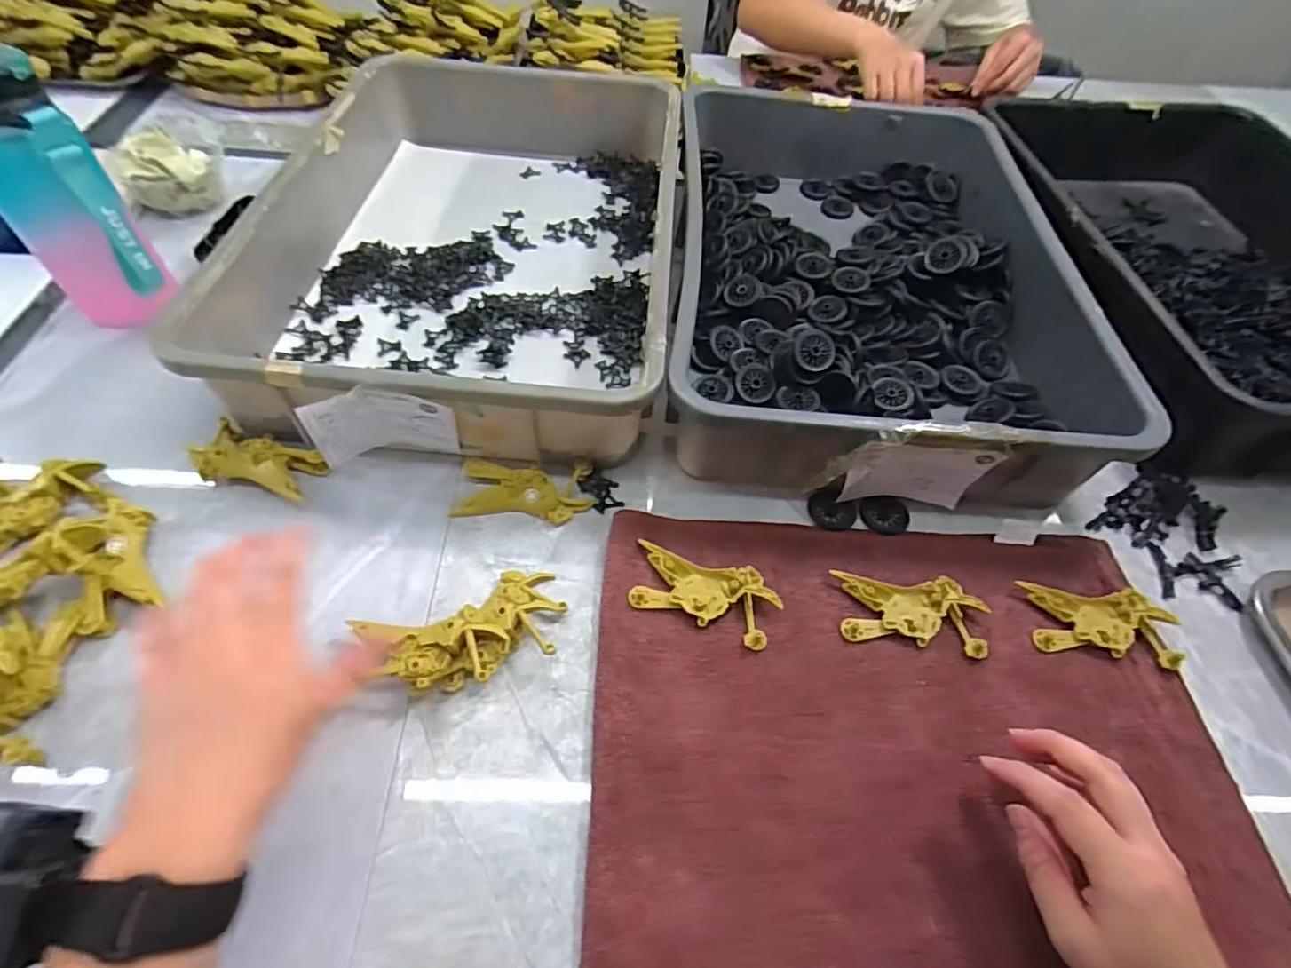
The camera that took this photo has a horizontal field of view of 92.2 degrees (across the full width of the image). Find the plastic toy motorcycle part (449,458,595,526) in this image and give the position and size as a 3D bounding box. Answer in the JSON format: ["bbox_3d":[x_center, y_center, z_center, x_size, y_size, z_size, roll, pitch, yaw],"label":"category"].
[{"bbox_3d":[-0.094,0.005,0.485,0.102,0.016,0.050,3,54,-1],"label":"plastic toy motorcycle part"}]

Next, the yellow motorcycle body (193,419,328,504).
[{"bbox_3d":[-0.298,-0.017,0.478,0.091,0.025,0.049,14,55,6],"label":"yellow motorcycle body"}]

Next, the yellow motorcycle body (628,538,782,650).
[{"bbox_3d":[0.042,0.077,0.439,0.099,0.014,0.051,18,55,9],"label":"yellow motorcycle body"}]

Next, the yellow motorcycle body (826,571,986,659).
[{"bbox_3d":[0.186,0.090,0.440,0.101,0.015,0.051,8,54,2],"label":"yellow motorcycle body"}]

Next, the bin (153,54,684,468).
[{"bbox_3d":[-0.155,-0.251,0.612,0.353,0.098,0.540,3,54,-1],"label":"bin"}]

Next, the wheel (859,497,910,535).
[{"bbox_3d":[0.193,0.024,0.497,0.039,0.006,0.032,-4,55,-6],"label":"wheel"}]

